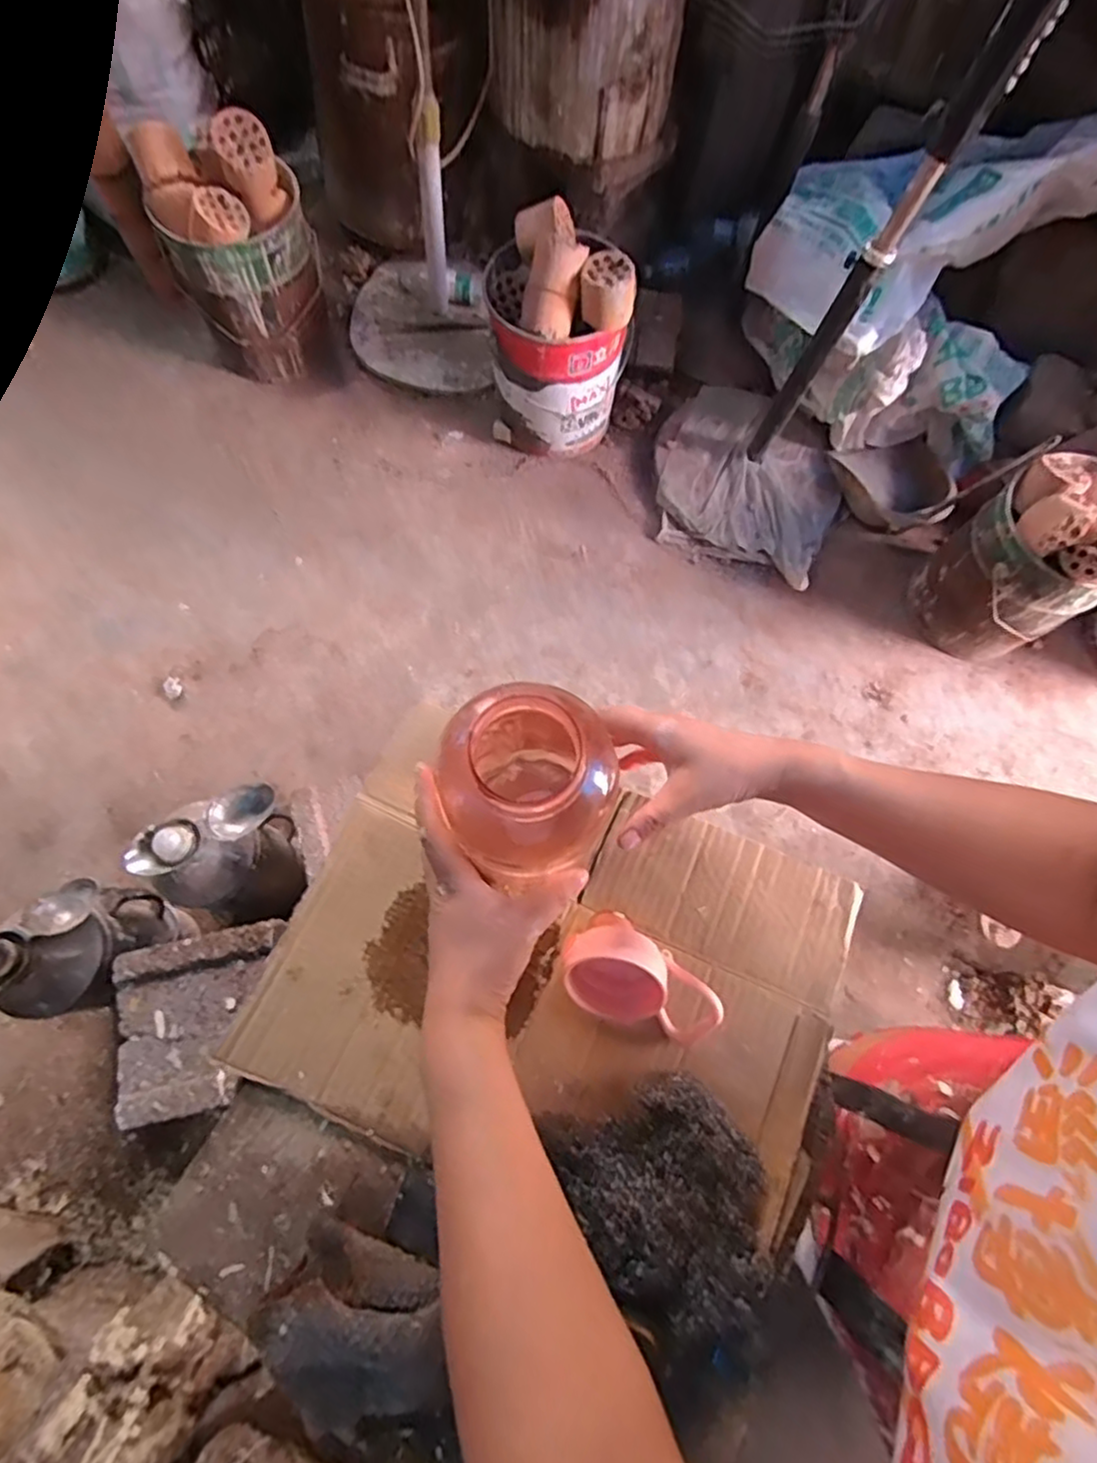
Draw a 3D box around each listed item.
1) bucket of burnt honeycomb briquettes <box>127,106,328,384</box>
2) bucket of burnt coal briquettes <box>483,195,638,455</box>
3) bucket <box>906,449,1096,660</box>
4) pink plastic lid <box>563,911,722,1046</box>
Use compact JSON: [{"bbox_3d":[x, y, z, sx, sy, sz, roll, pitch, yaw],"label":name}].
[{"bbox_3d":[-0.669,-1.045,1.401,0.305,0.425,0.301,1,72,-2],"label":"bucket of burnt honeycomb briquettes"},{"bbox_3d":[0.011,-0.820,1.350,0.260,0.396,0.258,1,72,-2],"label":"bucket of burnt coal briquettes"},{"bbox_3d":[0.981,-0.342,1.295,0.327,0.378,0.277,-34,75,-13],"label":"bucket"},{"bbox_3d":[0.062,0.176,0.433,0.110,0.056,0.062,39,75,10],"label":"pink plastic lid"}]

